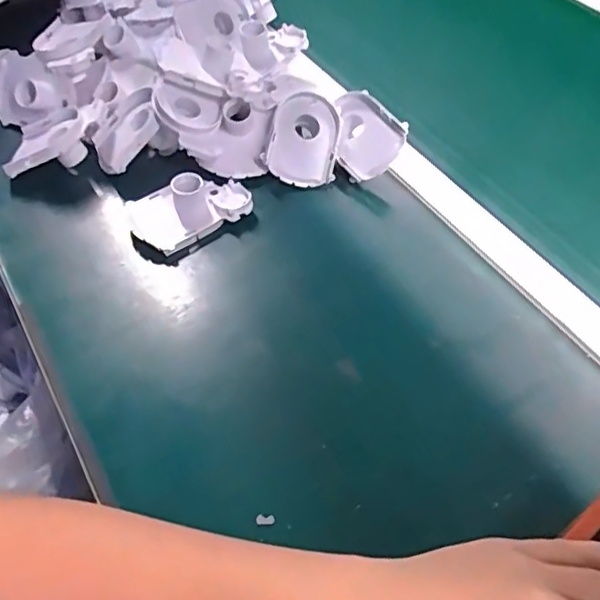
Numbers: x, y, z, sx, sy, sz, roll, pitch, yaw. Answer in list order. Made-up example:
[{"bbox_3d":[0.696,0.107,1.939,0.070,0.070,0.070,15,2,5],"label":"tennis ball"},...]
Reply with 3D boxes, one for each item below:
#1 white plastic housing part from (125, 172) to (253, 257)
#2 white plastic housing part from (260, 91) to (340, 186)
[{"bbox_3d":[-0.094,-0.079,0.505,0.104,0.042,0.059,-17,55,-14],"label":"white plastic housing part"},{"bbox_3d":[0.003,-0.149,0.549,0.064,0.022,0.088,6,80,-6],"label":"white plastic housing part"}]

